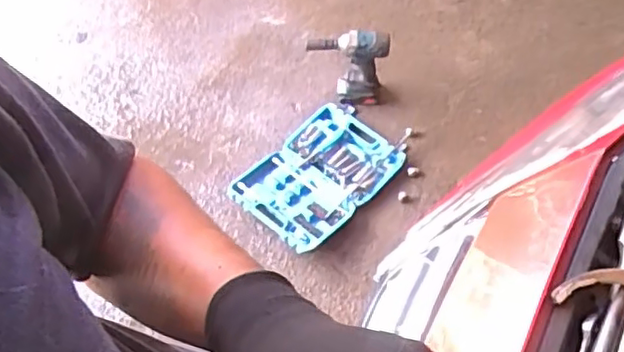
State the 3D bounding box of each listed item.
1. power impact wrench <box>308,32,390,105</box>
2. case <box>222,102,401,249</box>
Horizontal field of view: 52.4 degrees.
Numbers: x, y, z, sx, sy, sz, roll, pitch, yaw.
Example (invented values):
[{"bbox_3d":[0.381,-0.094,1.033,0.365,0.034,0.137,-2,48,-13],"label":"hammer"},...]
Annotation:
[{"bbox_3d":[0.097,-0.283,1.635,0.201,0.238,0.074,15,62,13],"label":"power impact wrench"},{"bbox_3d":[0.019,-0.003,1.601,0.277,0.041,0.381,38,69,23],"label":"case"}]

